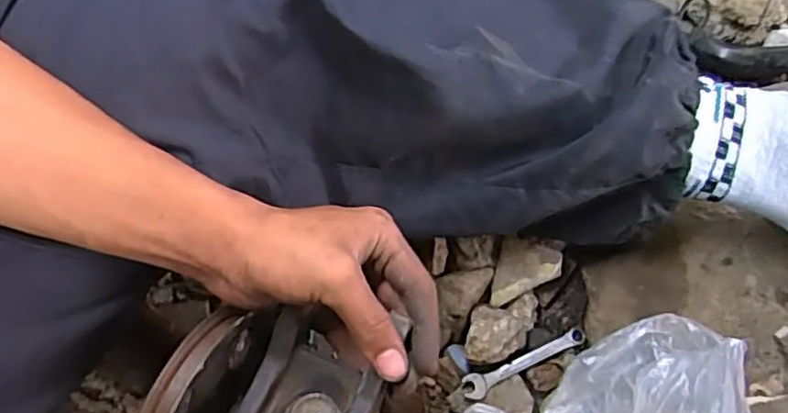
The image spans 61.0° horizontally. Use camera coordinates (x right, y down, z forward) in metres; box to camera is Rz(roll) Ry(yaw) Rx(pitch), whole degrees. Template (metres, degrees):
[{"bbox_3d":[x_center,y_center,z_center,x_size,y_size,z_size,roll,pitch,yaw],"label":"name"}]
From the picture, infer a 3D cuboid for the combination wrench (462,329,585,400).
[{"bbox_3d":[0.095,0.112,0.485,0.097,0.006,0.017,-24,69,-9],"label":"combination wrench"}]

